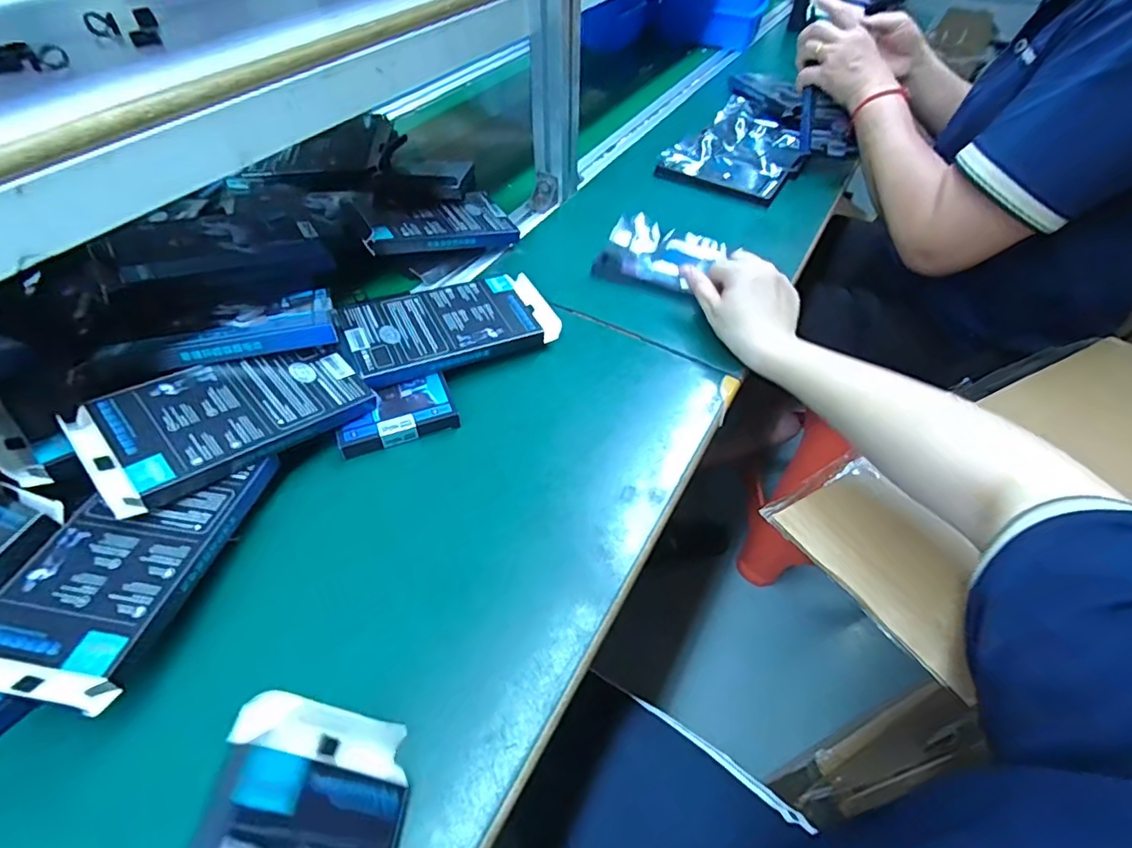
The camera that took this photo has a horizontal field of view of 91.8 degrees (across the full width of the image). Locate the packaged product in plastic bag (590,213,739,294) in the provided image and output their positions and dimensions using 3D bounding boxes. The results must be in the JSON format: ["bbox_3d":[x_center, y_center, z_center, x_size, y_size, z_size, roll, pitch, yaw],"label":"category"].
[{"bbox_3d":[0.105,-0.189,0.610,0.124,0.024,0.096,20,52,15],"label":"packaged product in plastic bag"}]

